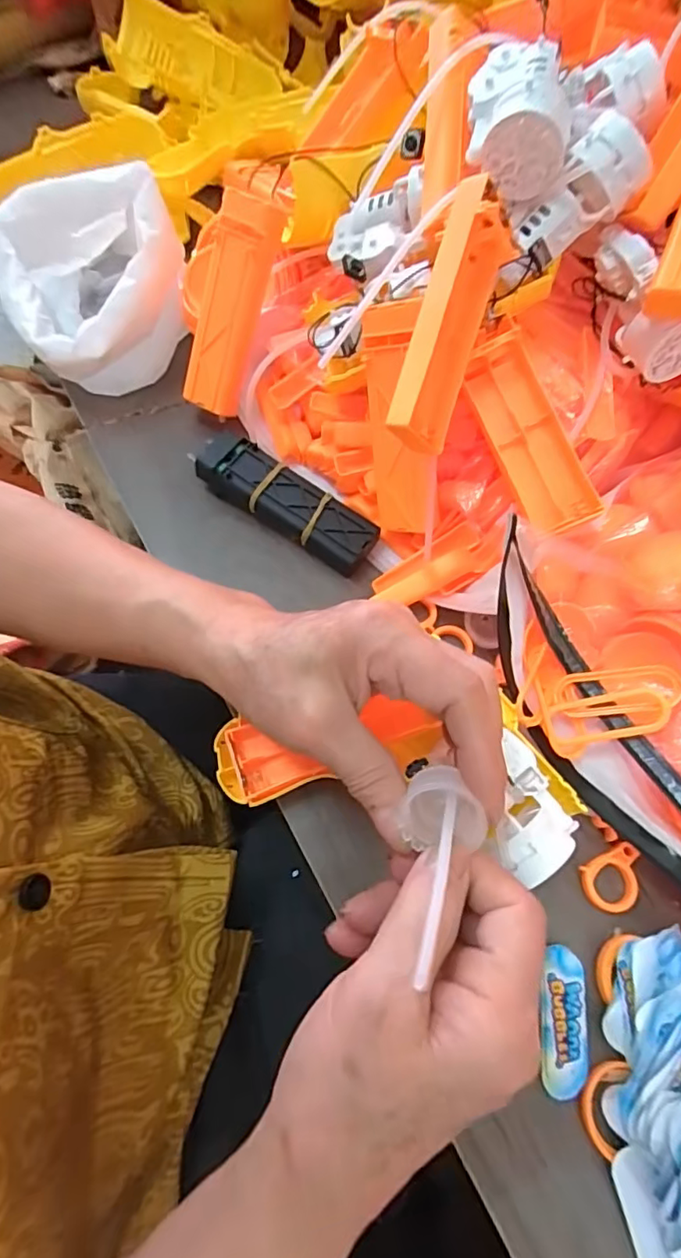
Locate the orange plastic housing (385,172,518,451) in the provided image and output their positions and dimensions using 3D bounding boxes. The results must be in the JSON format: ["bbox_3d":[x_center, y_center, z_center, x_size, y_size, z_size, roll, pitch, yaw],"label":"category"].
[{"bbox_3d":[0.048,-0.132,0.250,0.027,0.041,0.102,19,89,5],"label":"orange plastic housing"}]

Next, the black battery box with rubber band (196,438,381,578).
[{"bbox_3d":[-0.030,-0.071,0.318,0.106,0.021,0.032,33,70,10],"label":"black battery box with rubber band"}]

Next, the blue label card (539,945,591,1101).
[{"bbox_3d":[0.095,0.167,0.239,0.021,0.004,0.054,4,68,-1],"label":"blue label card"}]

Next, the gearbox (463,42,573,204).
[{"bbox_3d":[0.078,-0.230,0.251,0.044,0.039,0.070,10,68,1],"label":"gearbox"}]

